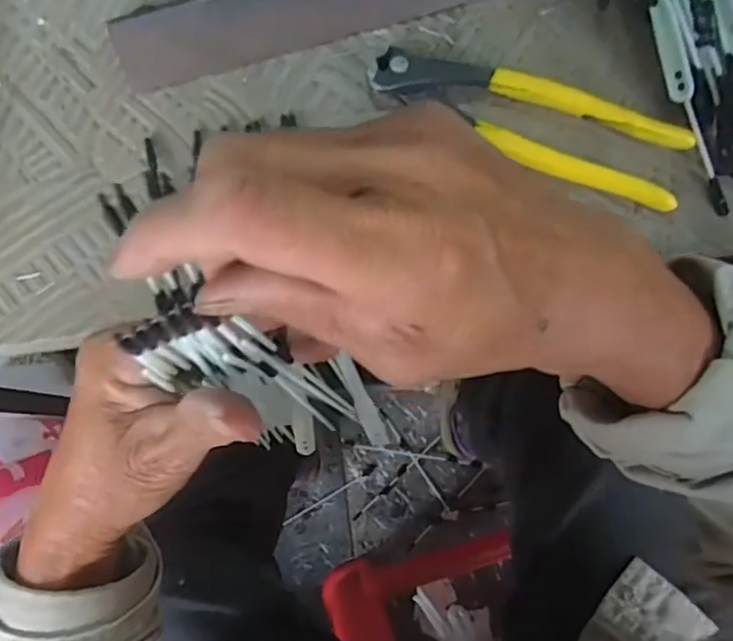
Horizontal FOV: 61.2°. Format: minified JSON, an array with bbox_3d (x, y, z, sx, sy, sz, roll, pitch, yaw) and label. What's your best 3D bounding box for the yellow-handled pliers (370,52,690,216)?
[{"bbox_3d":[0.082,-0.105,0.316,0.161,0.012,0.043,23,80,6],"label":"yellow-handled pliers"}]

